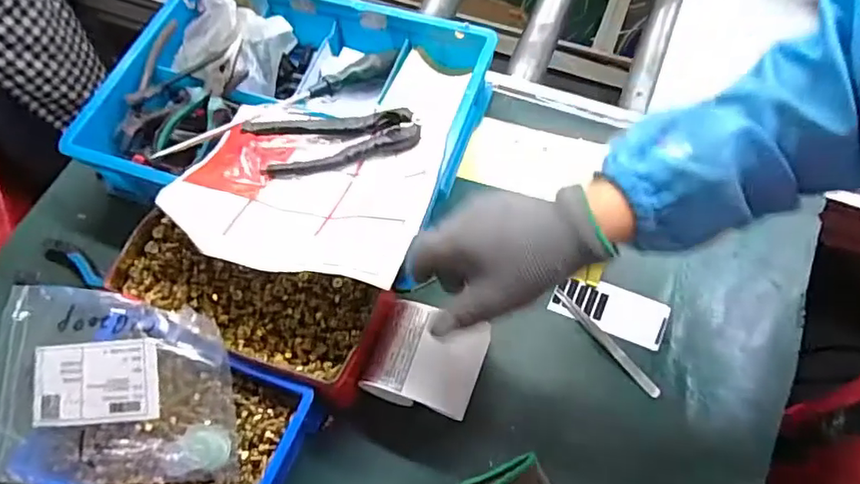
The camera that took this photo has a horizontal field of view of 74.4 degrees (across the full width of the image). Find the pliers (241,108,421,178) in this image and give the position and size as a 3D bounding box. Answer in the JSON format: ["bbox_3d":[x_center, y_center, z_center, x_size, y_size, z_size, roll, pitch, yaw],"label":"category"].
[{"bbox_3d":[-0.092,-0.102,0.547,0.158,0.021,0.061,-14,64,-4],"label":"pliers"}]

